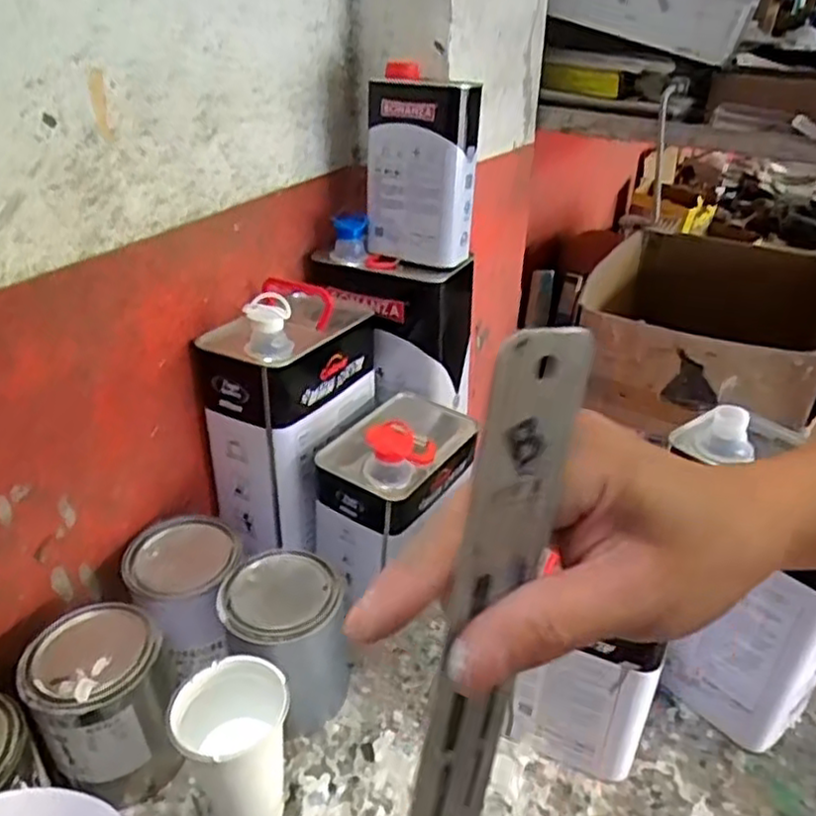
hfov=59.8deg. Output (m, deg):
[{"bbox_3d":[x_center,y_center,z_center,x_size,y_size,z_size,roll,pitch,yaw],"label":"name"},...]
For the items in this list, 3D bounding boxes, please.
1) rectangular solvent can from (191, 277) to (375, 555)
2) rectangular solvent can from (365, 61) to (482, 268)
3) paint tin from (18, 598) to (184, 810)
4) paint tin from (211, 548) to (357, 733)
[{"bbox_3d":[-0.120,-0.008,0.753,0.122,0.237,0.182,15,34,20],"label":"rectangular solvent can"},{"bbox_3d":[0.012,-0.242,0.728,0.110,0.172,0.046,20,35,27],"label":"rectangular solvent can"},{"bbox_3d":[-0.250,0.247,0.591,0.106,0.137,0.091,-15,35,-25],"label":"paint tin"},{"bbox_3d":[-0.109,0.214,0.651,0.106,0.148,0.104,1,32,-1],"label":"paint tin"}]

